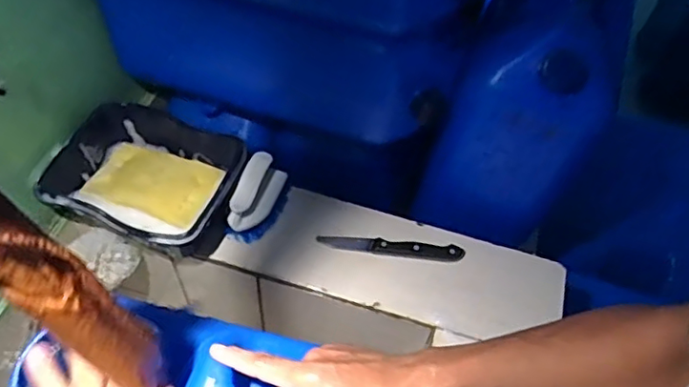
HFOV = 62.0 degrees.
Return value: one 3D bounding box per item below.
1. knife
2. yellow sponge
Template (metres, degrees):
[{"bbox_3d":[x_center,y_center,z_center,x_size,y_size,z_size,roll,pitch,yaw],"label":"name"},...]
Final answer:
[{"bbox_3d":[0.058,0.068,0.709,0.178,0.009,0.023,5,53,-1],"label":"knife"},{"bbox_3d":[-0.238,-0.009,0.707,0.141,0.021,0.108,18,54,9],"label":"yellow sponge"}]

